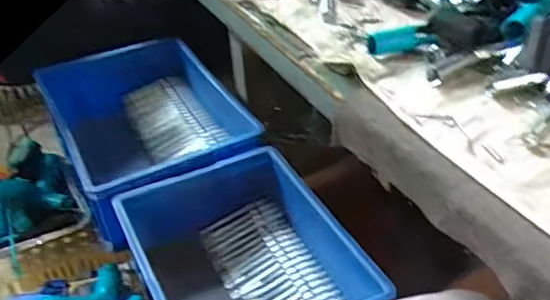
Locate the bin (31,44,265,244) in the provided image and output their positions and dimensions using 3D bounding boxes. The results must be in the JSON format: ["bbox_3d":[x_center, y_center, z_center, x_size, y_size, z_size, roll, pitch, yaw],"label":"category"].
[{"bbox_3d":[-0.204,-0.032,0.975,0.283,0.150,0.339,-23,42,-19],"label":"bin"}]

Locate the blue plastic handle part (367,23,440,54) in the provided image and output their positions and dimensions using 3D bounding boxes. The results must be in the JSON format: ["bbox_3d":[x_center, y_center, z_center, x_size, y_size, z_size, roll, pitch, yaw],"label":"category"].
[{"bbox_3d":[0.156,-0.134,0.715,0.081,0.025,0.024,-3,39,4],"label":"blue plastic handle part"}]

